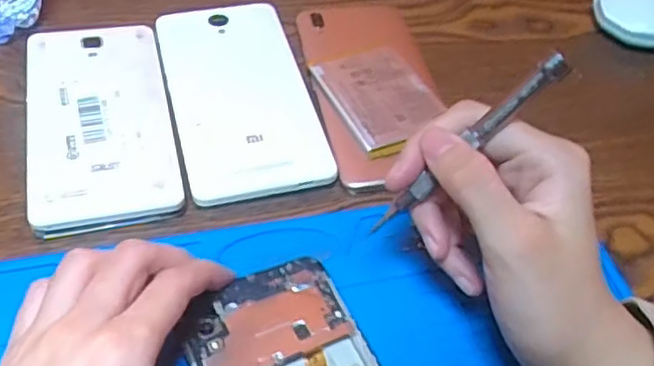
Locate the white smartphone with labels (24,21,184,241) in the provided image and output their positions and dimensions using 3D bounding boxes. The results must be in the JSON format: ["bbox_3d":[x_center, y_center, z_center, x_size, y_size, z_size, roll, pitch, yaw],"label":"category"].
[{"bbox_3d":[-0.121,-0.035,0.359,0.072,0.012,0.142,-9,51,-14],"label":"white smartphone with labels"}]

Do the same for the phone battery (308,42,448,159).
[{"bbox_3d":[0.032,-0.051,0.387,0.059,0.004,0.083,-18,54,-20],"label":"phone battery"}]

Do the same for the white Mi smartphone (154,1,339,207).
[{"bbox_3d":[-0.050,-0.052,0.381,0.077,0.007,0.148,-10,52,-14],"label":"white Mi smartphone"}]

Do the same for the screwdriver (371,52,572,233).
[{"bbox_3d":[0.052,-0.012,0.257,0.006,0.097,0.007,21,33,-47],"label":"screwdriver"}]

